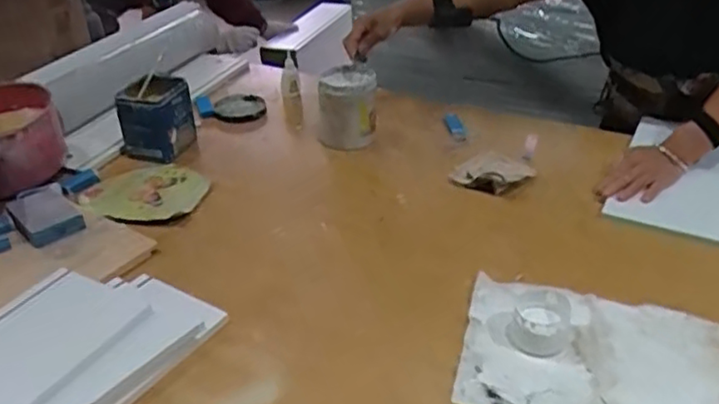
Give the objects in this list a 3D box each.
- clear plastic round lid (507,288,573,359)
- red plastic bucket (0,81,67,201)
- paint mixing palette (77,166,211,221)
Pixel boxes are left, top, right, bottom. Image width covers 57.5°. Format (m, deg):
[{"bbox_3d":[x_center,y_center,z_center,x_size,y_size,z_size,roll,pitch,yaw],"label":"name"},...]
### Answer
[{"bbox_3d":[0.203,0.132,0.730,0.065,0.041,0.070,-1,33,1],"label":"clear plastic round lid"},{"bbox_3d":[-0.572,-0.093,1.038,0.193,0.134,0.163,-19,36,-25],"label":"red plastic bucket"},{"bbox_3d":[-0.333,-0.019,1.024,0.191,0.017,0.134,1,33,3],"label":"paint mixing palette"}]

